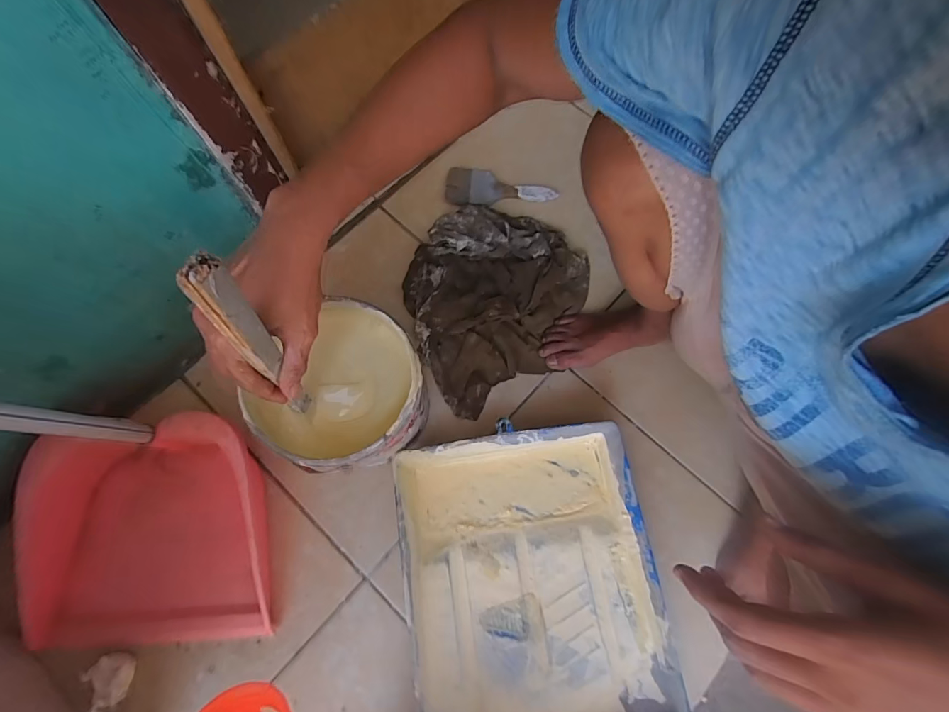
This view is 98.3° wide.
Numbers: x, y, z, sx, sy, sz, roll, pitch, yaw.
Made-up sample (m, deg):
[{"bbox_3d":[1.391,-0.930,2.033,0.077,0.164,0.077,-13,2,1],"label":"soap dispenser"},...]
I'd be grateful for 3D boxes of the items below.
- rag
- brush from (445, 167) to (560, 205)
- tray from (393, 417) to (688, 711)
[{"bbox_3d":[0.044,-0.093,0.618,0.290,0.044,0.284,-24,74,-8],"label":"rag"},{"bbox_3d":[0.045,-0.286,0.690,0.183,0.011,0.075,4,72,1],"label":"brush"},{"bbox_3d":[0.065,0.268,0.505,0.284,0.075,0.338,-9,72,-3],"label":"tray"}]

